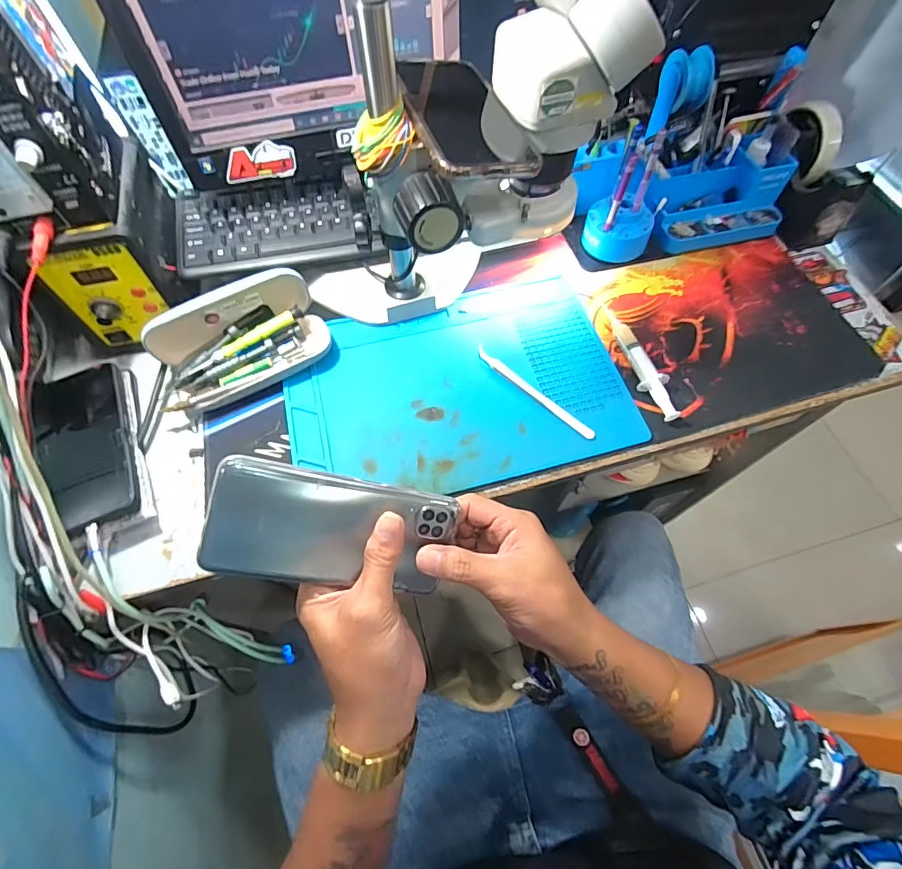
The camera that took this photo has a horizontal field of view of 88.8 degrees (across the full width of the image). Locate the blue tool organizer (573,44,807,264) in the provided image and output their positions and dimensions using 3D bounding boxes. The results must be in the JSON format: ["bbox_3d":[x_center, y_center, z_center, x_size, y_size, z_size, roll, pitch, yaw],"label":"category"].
[{"bbox_3d":[0.275,-0.313,0.533,0.242,0.151,0.136,-9,63,-5],"label":"blue tool organizer"}]

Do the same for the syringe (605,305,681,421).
[{"bbox_3d":[0.199,-0.078,0.484,0.027,0.018,0.145,-14,64,-7],"label":"syringe"}]

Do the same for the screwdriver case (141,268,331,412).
[{"bbox_3d":[-0.212,-0.092,0.461,0.168,0.073,0.083,-29,66,-14],"label":"screwdriver case"}]

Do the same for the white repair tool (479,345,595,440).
[{"bbox_3d":[0.083,-0.044,0.469,0.148,0.004,0.012,41,70,19],"label":"white repair tool"}]

